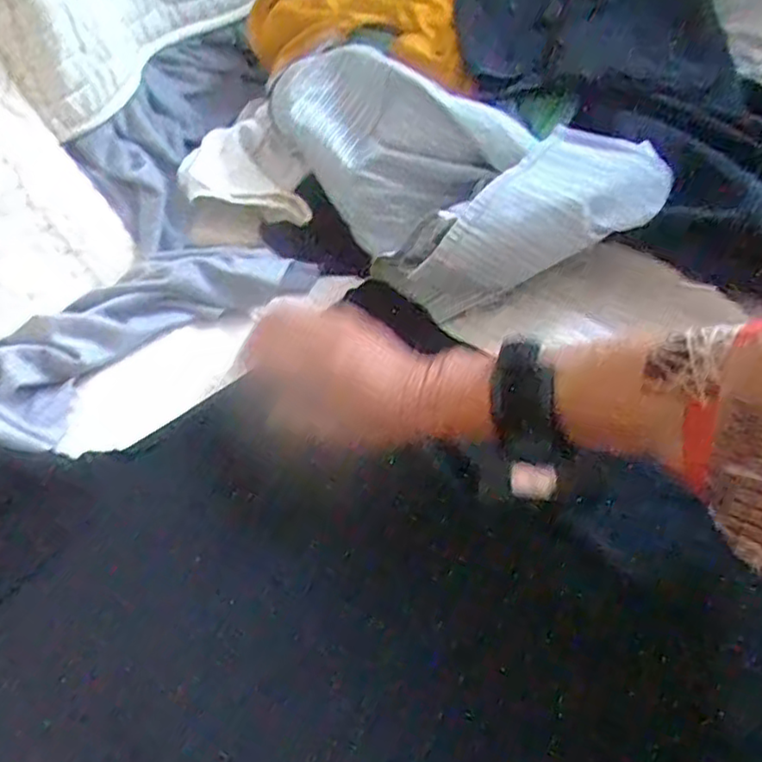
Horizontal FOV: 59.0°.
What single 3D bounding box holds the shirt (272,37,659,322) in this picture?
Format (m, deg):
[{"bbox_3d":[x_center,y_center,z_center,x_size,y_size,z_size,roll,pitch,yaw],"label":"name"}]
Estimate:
[{"bbox_3d":[0.052,-0.188,0.569,0.190,0.103,0.292,-28,56,-21],"label":"shirt"}]

